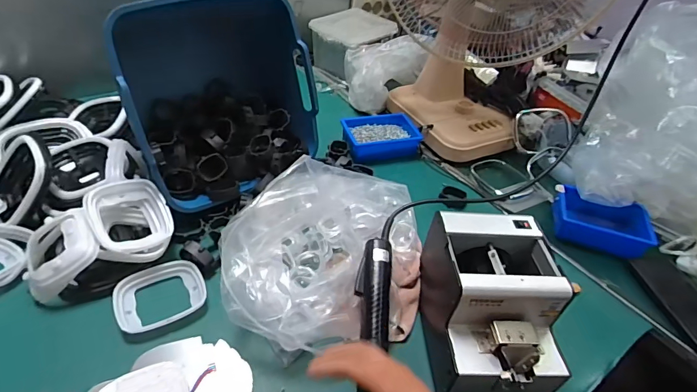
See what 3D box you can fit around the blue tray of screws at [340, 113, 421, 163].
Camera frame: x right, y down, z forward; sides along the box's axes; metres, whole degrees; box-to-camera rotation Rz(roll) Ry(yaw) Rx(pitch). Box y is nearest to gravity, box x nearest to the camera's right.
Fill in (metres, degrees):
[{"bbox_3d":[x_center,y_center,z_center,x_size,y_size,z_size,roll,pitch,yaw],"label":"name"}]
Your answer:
[{"bbox_3d":[0.065,-0.122,0.831,0.157,0.041,0.115,-7,43,-15],"label":"blue tray of screws"}]

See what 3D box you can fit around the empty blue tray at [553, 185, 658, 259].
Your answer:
[{"bbox_3d":[0.428,0.044,0.683,0.150,0.053,0.094,22,43,16],"label":"empty blue tray"}]

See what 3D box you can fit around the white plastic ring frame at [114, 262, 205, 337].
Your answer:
[{"bbox_3d":[-0.241,0.126,0.518,0.106,0.015,0.097,-19,47,-27],"label":"white plastic ring frame"}]

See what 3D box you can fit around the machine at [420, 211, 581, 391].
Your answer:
[{"bbox_3d":[0.167,0.129,0.483,0.123,0.138,0.182,2,41,-6],"label":"machine"}]

